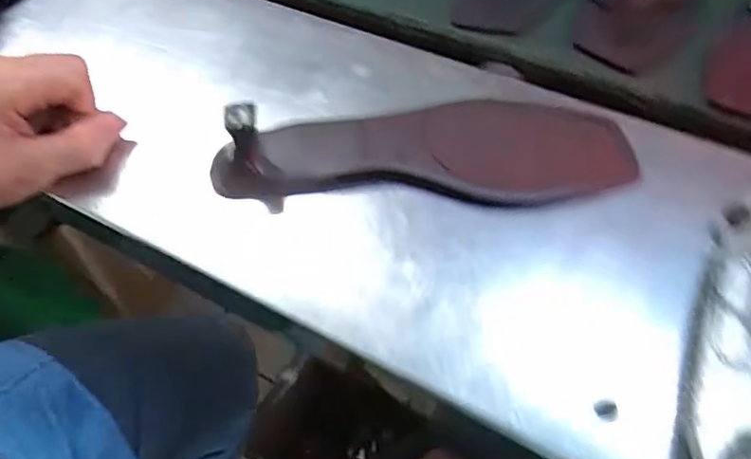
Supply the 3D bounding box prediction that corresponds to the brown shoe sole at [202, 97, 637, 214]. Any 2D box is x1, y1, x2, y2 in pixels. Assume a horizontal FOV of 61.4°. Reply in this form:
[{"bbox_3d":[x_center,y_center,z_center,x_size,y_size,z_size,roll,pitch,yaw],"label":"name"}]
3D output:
[{"bbox_3d":[0.026,-0.050,0.341,0.222,0.042,0.072,-3,55,2],"label":"brown shoe sole"}]

